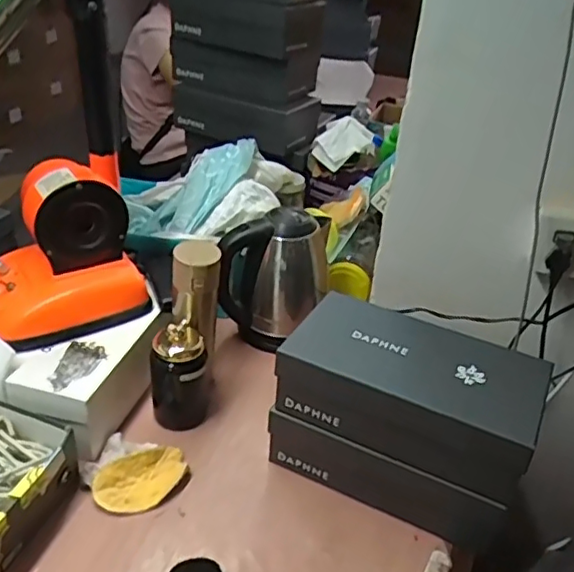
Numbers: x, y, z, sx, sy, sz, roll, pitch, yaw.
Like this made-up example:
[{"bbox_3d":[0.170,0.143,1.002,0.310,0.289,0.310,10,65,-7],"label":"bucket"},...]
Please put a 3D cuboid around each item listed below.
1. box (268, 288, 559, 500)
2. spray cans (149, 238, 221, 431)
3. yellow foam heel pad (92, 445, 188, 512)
[{"bbox_3d":[0.154,0.122,0.739,0.288,0.100,0.174,21,36,24],"label":"box"},{"bbox_3d":[-0.142,0.077,0.844,0.081,0.259,0.118,5,33,0],"label":"spray cans"},{"bbox_3d":[-0.181,0.243,0.766,0.120,0.034,0.066,-17,38,-30],"label":"yellow foam heel pad"}]

